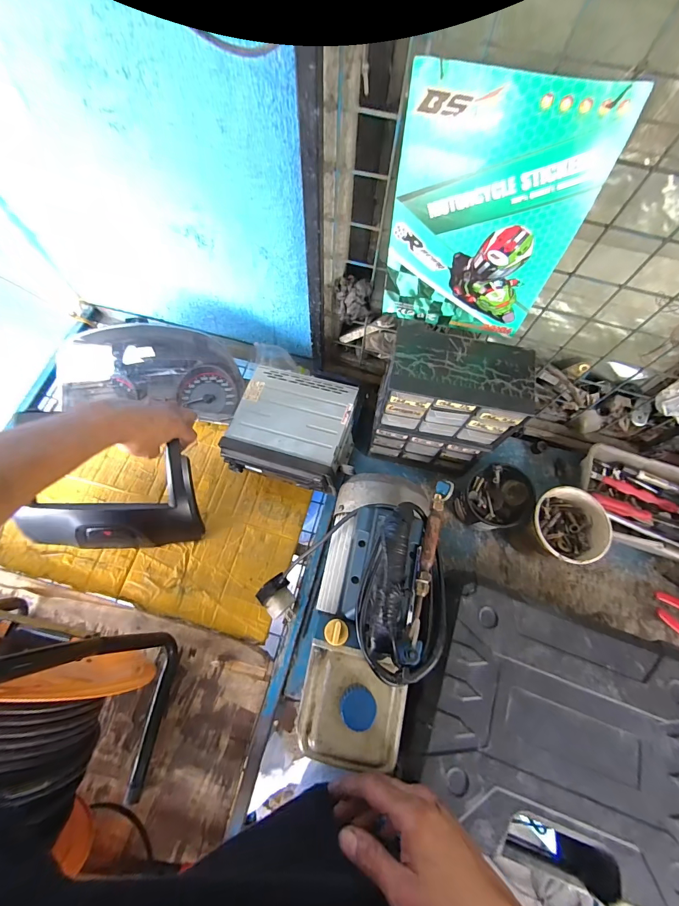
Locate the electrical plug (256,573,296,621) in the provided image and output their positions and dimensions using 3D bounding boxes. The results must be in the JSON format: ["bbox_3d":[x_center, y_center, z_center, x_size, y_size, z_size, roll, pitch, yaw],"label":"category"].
[{"bbox_3d":[-0.094,0.216,0.552,0.051,0.038,0.049,-37,75,-14],"label":"electrical plug"}]

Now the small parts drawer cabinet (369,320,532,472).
[{"bbox_3d":[0.152,-0.068,0.551,0.173,0.226,0.099,14,70,3],"label":"small parts drawer cabinet"}]

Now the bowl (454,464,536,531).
[{"bbox_3d":[0.246,0.077,0.593,0.109,0.081,0.094,-3,70,-3],"label":"bowl"}]

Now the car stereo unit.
[{"bbox_3d":[-0.072,-0.040,0.588,0.190,0.069,0.174,15,70,3],"label":"car stereo unit"}]

